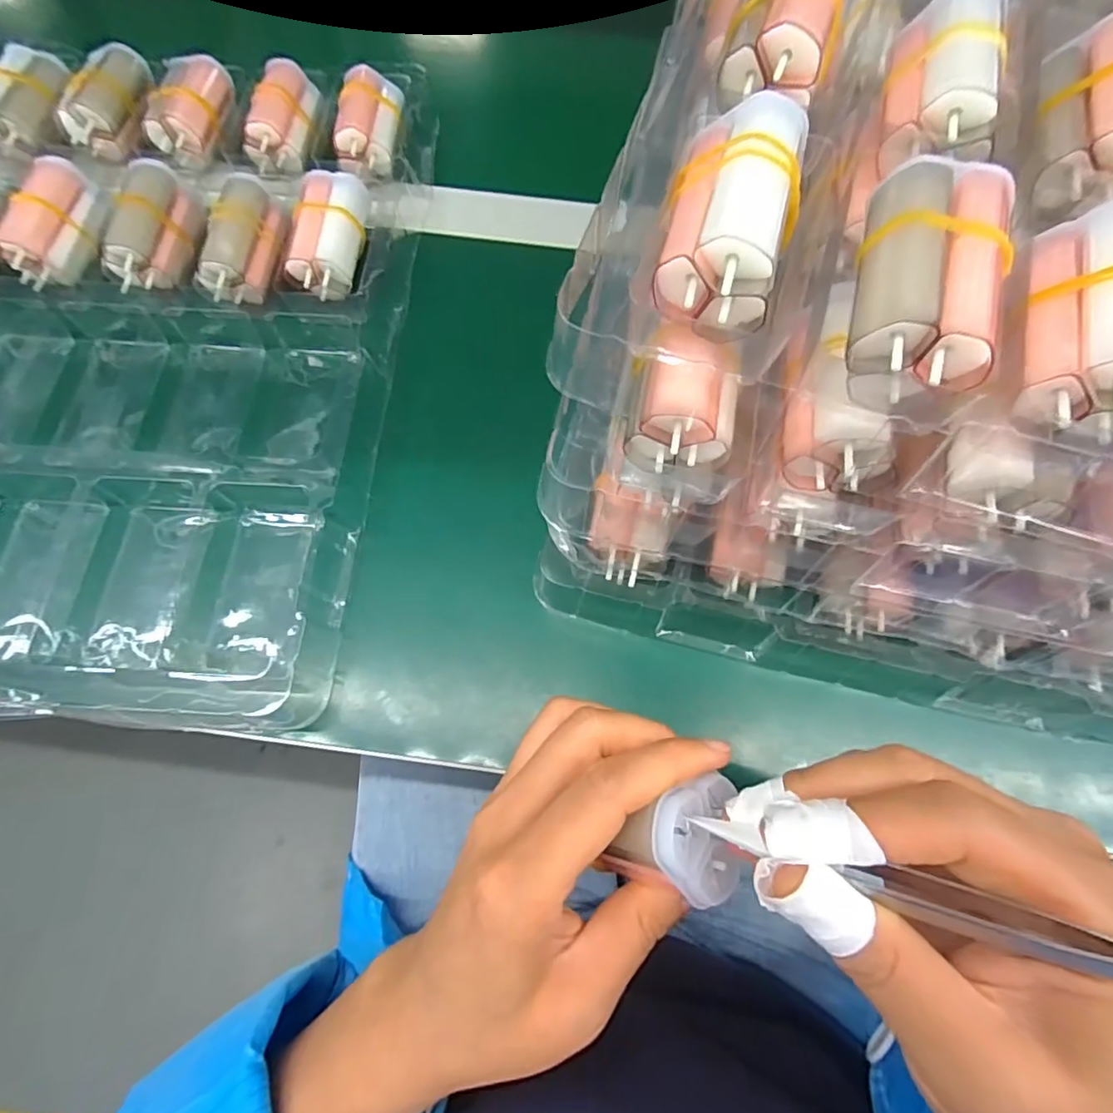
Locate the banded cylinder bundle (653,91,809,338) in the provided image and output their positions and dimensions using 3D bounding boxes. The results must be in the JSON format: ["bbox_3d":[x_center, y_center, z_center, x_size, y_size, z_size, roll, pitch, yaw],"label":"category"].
[{"bbox_3d":[0.052,-0.100,0.168,0.036,0.033,0.068,18,70,6],"label":"banded cylinder bundle"}]

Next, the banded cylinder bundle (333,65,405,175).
[{"bbox_3d":[-0.112,-0.264,0.335,0.033,0.020,0.066,2,69,0],"label":"banded cylinder bundle"}]

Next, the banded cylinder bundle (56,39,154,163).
[{"bbox_3d":[-0.273,-0.279,0.341,0.038,0.027,0.069,-1,69,-1],"label":"banded cylinder bundle"}]

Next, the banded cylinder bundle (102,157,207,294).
[{"bbox_3d":[-0.217,-0.179,0.302,0.031,0.030,0.065,9,70,2],"label":"banded cylinder bundle"}]

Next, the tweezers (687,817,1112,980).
[{"bbox_3d":[0.094,0.083,0.130,0.124,0.008,0.007,6,67,29],"label":"tweezers"}]

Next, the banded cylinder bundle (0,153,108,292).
[{"bbox_3d":[-0.270,-0.180,0.300,0.028,0.028,0.066,13,70,4],"label":"banded cylinder bundle"}]

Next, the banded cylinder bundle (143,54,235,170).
[{"bbox_3d":[-0.217,-0.269,0.336,0.037,0.027,0.063,7,69,2],"label":"banded cylinder bundle"}]

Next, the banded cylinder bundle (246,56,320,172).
[{"bbox_3d":[-0.165,-0.269,0.339,0.037,0.024,0.071,-1,69,-1],"label":"banded cylinder bundle"}]

